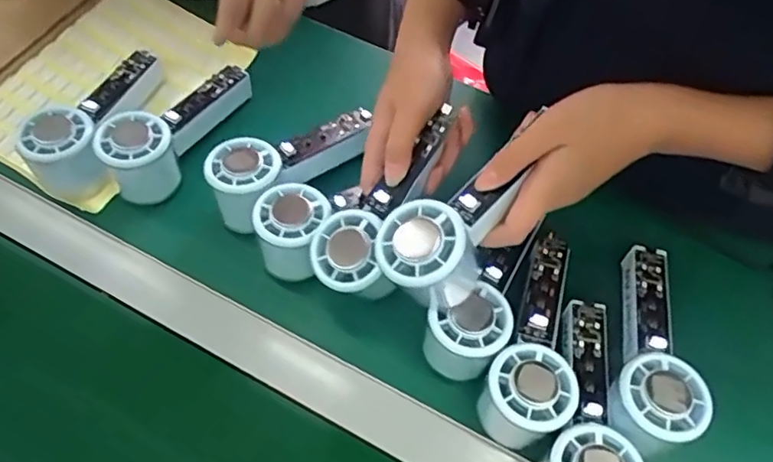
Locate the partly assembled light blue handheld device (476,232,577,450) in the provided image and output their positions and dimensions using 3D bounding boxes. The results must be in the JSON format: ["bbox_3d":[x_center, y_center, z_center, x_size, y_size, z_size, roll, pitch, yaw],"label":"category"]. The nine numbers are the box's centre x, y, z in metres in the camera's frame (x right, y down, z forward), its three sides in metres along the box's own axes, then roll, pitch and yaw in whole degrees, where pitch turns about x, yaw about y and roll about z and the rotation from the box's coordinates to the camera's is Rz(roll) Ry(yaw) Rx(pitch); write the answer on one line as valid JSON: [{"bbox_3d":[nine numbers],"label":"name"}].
[{"bbox_3d":[0.110,0.074,0.419,0.053,0.050,0.149,17,63,9],"label":"partly assembled light blue handheld device"}]

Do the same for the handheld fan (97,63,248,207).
[{"bbox_3d":[-0.184,-0.098,0.507,0.058,0.057,0.146,22,64,11],"label":"handheld fan"}]

